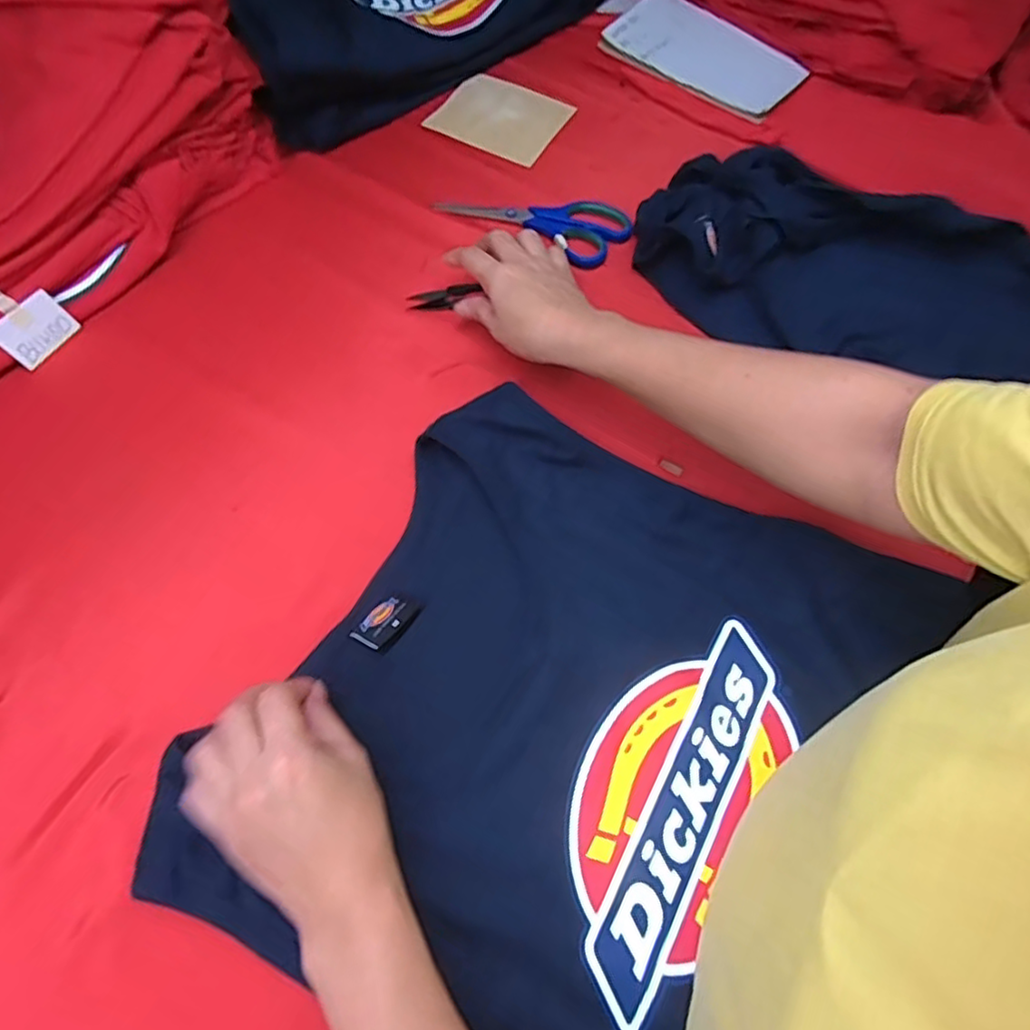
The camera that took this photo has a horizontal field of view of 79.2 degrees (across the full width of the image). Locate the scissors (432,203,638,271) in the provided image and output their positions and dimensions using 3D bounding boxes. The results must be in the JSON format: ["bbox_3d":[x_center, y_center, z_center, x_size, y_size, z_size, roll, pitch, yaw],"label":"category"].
[{"bbox_3d":[0.019,-0.283,0.585,0.177,0.012,0.069,23,67,9],"label":"scissors"}]

